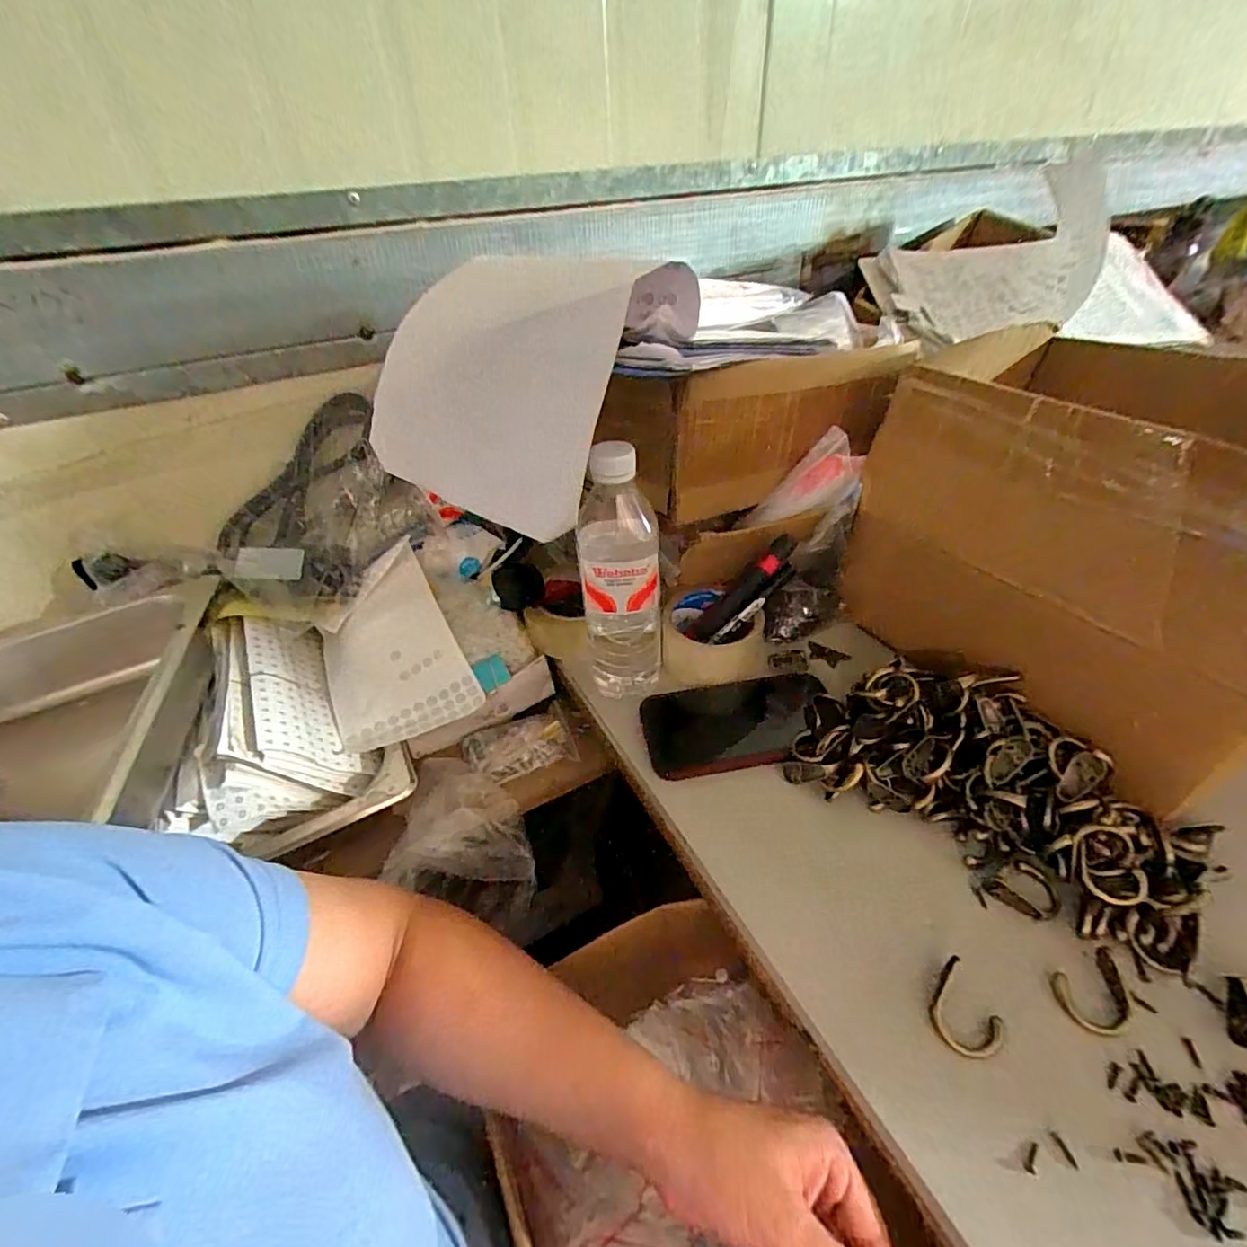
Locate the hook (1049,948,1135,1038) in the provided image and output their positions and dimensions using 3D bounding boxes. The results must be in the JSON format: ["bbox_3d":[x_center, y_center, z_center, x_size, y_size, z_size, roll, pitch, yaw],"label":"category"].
[{"bbox_3d":[0.266,0.208,0.316,0.046,0.004,0.034,-15,43,-14],"label":"hook"}]

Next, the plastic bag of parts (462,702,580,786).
[{"bbox_3d":[-0.102,0.115,0.545,0.097,0.020,0.068,-16,43,-14],"label":"plastic bag of parts"}]

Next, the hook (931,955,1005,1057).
[{"bbox_3d":[0.187,0.215,0.313,0.036,0.004,0.041,-18,43,-17],"label":"hook"}]

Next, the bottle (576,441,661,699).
[{"bbox_3d":[-0.002,-0.026,0.451,0.061,0.222,0.059,-4,41,-1],"label":"bottle"}]

